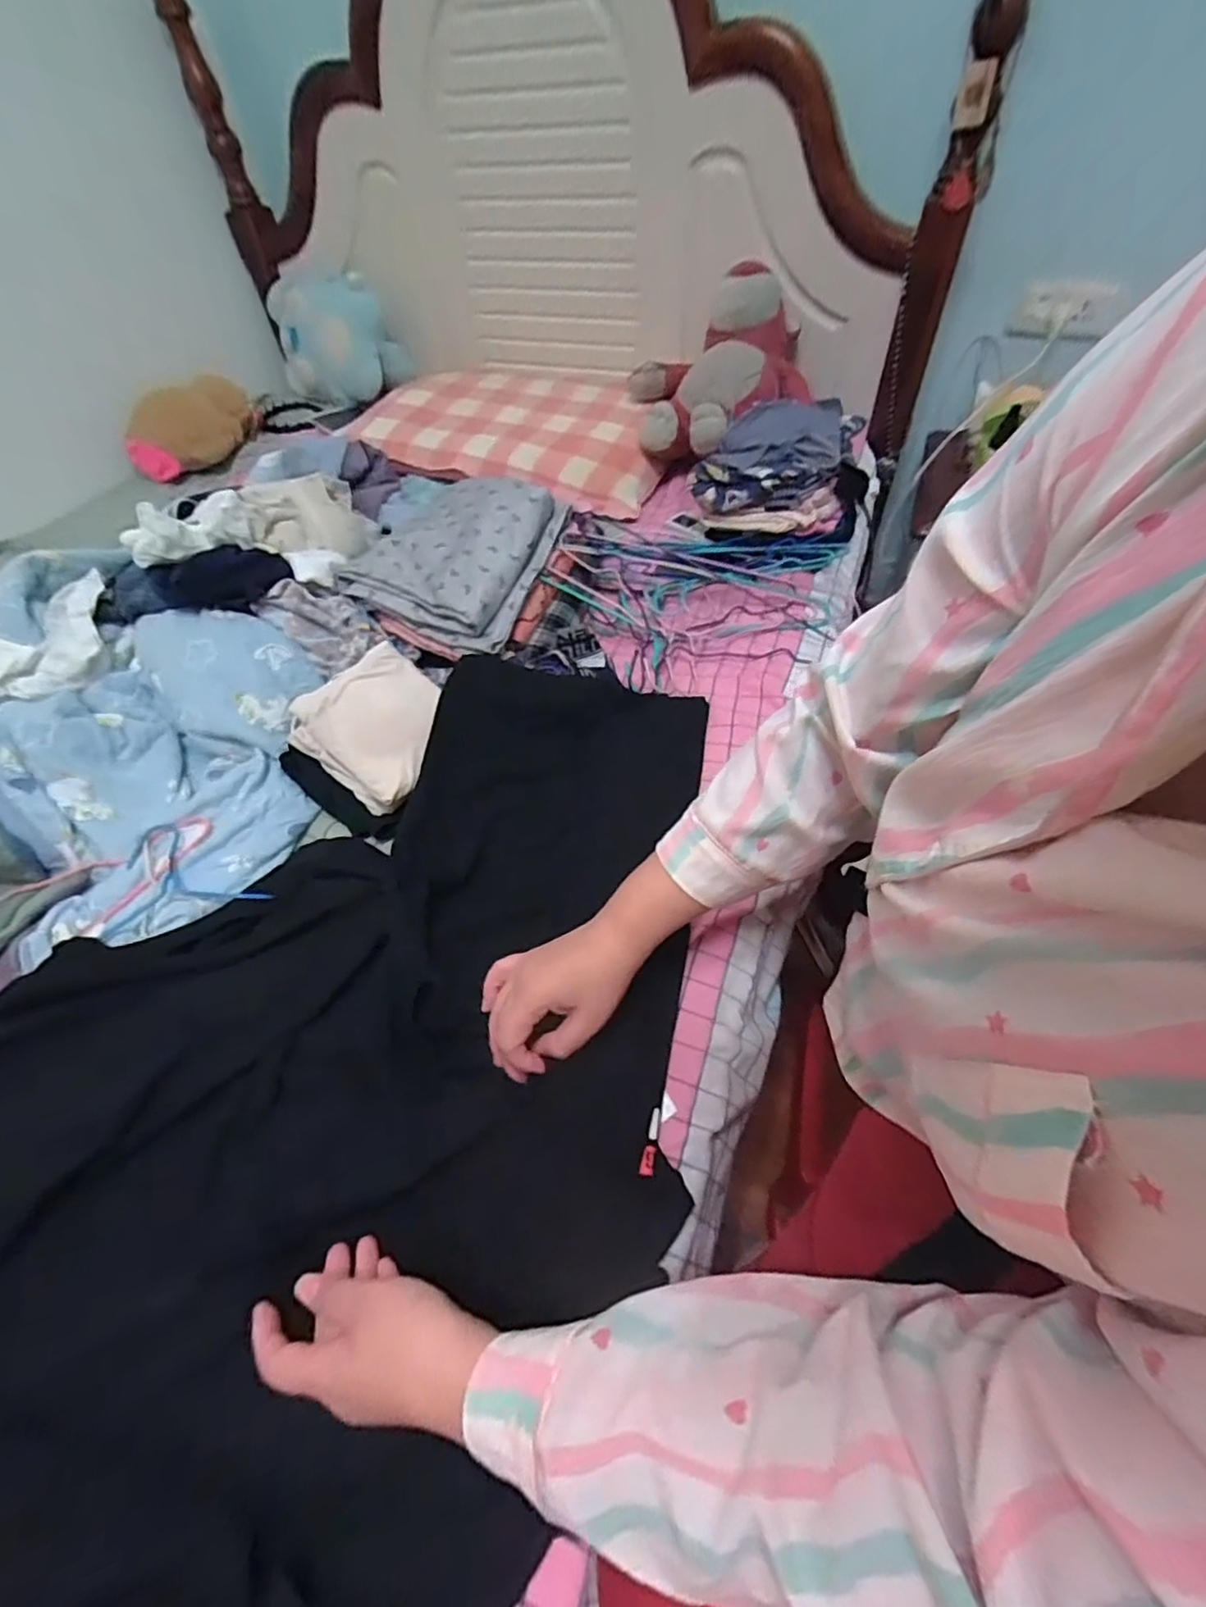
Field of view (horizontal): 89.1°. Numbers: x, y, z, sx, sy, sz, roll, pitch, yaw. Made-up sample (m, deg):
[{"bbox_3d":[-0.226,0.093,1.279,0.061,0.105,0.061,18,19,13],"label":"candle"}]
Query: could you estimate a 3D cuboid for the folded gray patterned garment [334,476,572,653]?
[{"bbox_3d":[-0.201,-0.353,0.847,0.236,0.049,0.265,22,77,9],"label":"folded gray patterned garment"}]

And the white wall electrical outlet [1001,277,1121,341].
[{"bbox_3d":[0.796,-0.847,1.051,0.162,0.075,0.027,14,54,15],"label":"white wall electrical outlet"}]

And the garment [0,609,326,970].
[{"bbox_3d":[-0.522,-0.043,0.697,0.342,0.113,0.419,-9,51,-3],"label":"garment"}]

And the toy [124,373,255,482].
[{"bbox_3d":[-0.872,-0.825,1.312,0.098,0.133,0.312,11,53,12],"label":"toy"}]

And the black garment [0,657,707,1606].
[{"bbox_3d":[-0.195,0.161,0.576,0.594,0.059,0.855,21,56,19],"label":"black garment"}]

